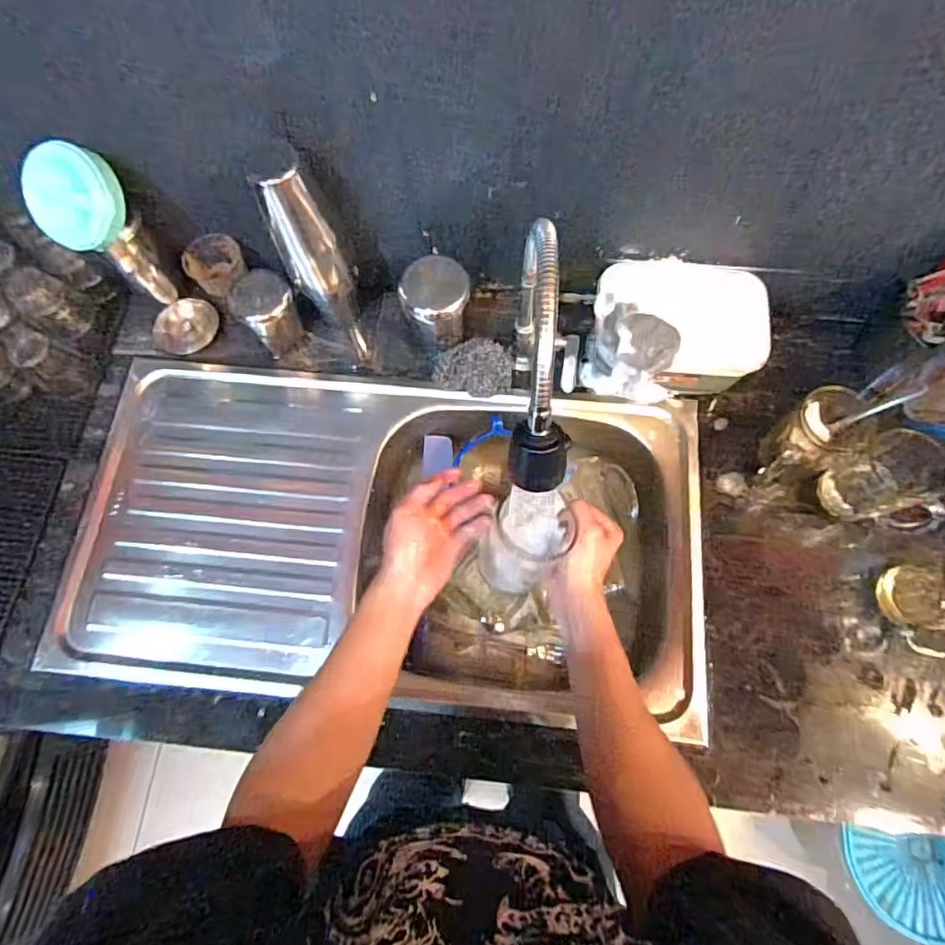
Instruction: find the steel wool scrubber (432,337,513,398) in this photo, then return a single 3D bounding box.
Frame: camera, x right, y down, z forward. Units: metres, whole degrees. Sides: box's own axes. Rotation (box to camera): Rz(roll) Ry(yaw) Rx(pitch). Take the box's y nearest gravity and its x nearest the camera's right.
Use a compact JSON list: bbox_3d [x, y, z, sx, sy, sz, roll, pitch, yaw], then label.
[{"bbox_3d":[0.001,-0.132,0.705,0.098,0.050,0.062,-6,71,0],"label":"steel wool scrubber"}]

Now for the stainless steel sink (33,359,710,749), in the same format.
[{"bbox_3d":[-0.100,0.075,0.721,0.744,0.143,0.392,6,72,4],"label":"stainless steel sink"}]

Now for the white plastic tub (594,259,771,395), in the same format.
[{"bbox_3d":[0.252,-0.182,0.697,0.197,0.090,0.137,6,72,4],"label":"white plastic tub"}]

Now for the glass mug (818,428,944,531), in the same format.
[{"bbox_3d":[0.454,0.018,0.608,0.067,0.122,0.098,-20,72,-4],"label":"glass mug"}]

